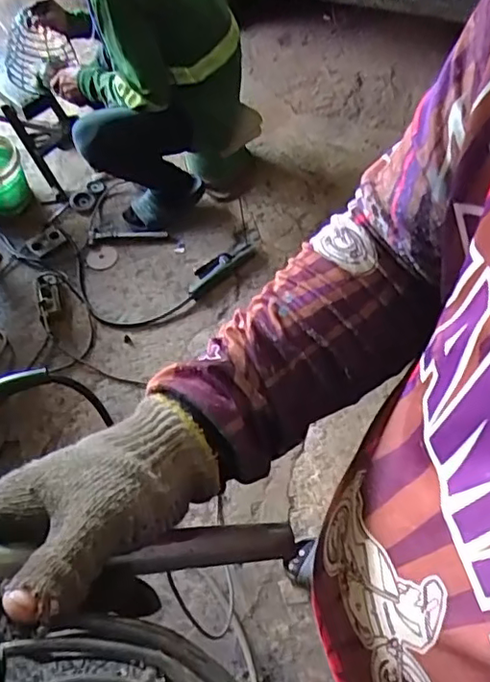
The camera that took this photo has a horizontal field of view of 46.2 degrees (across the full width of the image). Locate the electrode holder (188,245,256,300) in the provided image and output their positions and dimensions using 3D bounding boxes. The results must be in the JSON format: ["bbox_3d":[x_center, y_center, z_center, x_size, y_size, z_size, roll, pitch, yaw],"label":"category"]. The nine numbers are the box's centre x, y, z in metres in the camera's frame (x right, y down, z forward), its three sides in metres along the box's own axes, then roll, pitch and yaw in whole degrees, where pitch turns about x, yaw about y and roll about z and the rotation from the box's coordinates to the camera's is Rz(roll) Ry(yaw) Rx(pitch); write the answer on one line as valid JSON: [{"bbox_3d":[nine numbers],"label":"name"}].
[{"bbox_3d":[-0.073,-0.204,1.618,0.224,0.026,0.073,-39,65,-18],"label":"electrode holder"}]

